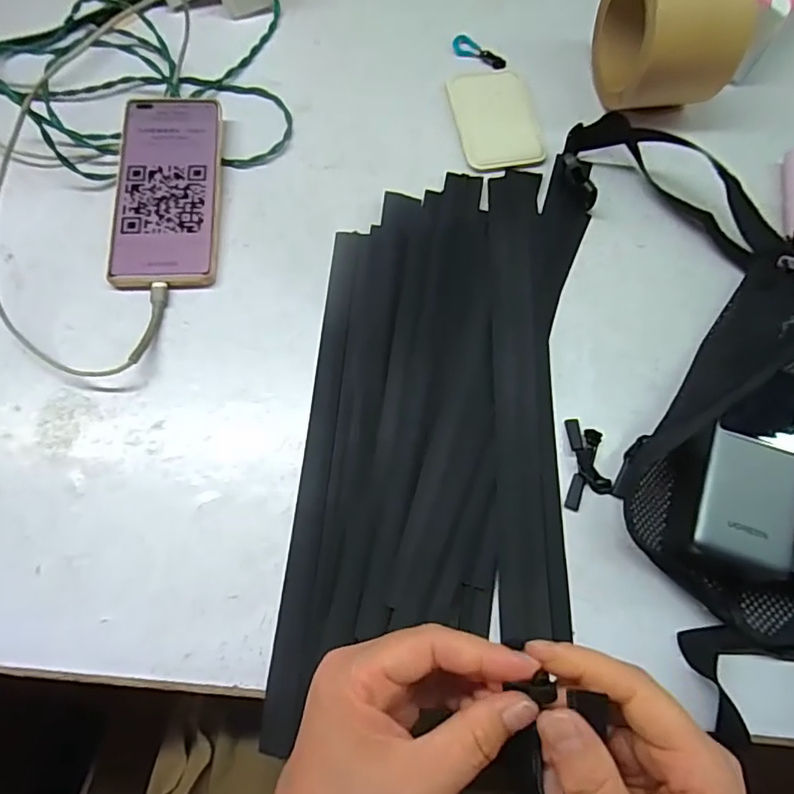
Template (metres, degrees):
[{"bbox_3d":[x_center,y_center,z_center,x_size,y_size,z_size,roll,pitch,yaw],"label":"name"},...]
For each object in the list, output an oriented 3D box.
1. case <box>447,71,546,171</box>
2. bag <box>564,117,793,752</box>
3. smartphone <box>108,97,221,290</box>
[{"bbox_3d":[0.085,-0.238,0.463,0.066,0.009,0.098,-8,71,-5],"label":"case"},{"bbox_3d":[0.244,-0.042,0.379,0.259,0.052,0.406,-17,72,-7],"label":"bag"},{"bbox_3d":[-0.179,-0.164,0.426,0.077,0.007,0.166,-1,75,-6],"label":"smartphone"}]

